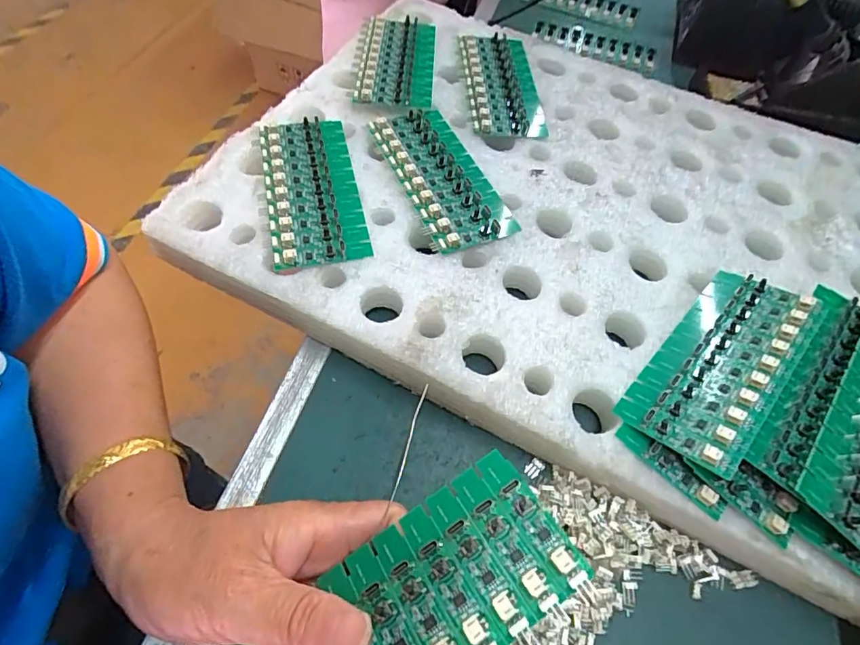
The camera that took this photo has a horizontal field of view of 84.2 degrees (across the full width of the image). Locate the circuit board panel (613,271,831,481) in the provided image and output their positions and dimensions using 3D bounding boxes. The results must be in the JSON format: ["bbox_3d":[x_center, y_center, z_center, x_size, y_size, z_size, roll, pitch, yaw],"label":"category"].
[{"bbox_3d":[0.171,0.020,0.276,0.063,0.008,0.138,30,62,34],"label":"circuit board panel"}]

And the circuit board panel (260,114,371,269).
[{"bbox_3d":[-0.083,-0.096,0.334,0.061,0.007,0.133,-11,62,-9],"label":"circuit board panel"}]

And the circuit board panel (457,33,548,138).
[{"bbox_3d":[0.061,-0.211,0.417,0.060,0.011,0.141,-2,61,-4],"label":"circuit board panel"}]

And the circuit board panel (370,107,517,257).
[{"bbox_3d":[0.008,-0.110,0.351,0.061,0.009,0.136,-22,64,-14],"label":"circuit board panel"}]

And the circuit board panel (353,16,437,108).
[{"bbox_3d":[-0.028,-0.232,0.414,0.061,0.010,0.136,3,60,-1],"label":"circuit board panel"}]

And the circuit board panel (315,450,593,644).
[{"bbox_3d":[-0.010,0.115,0.188,0.136,0.006,0.060,-34,53,-8],"label":"circuit board panel"}]

